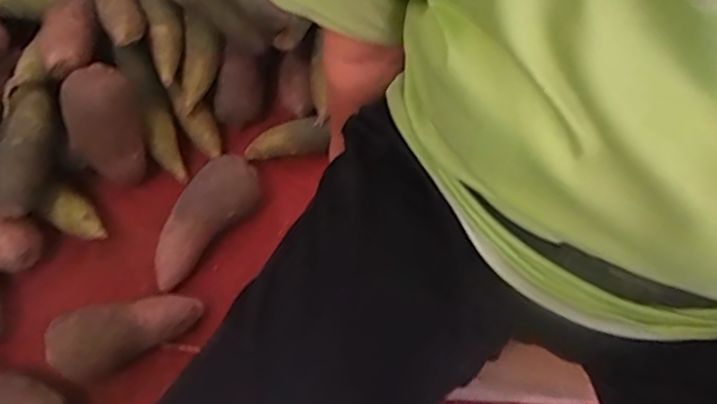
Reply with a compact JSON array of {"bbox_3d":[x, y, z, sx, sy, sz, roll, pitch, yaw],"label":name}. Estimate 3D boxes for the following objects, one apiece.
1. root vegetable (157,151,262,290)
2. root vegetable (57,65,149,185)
[{"bbox_3d":[-0.199,0.024,0.780,0.073,0.063,0.181,31,66,17],"label":"root vegetable"},{"bbox_3d":[-0.328,-0.102,0.787,0.094,0.151,0.072,-17,29,-34],"label":"root vegetable"}]

